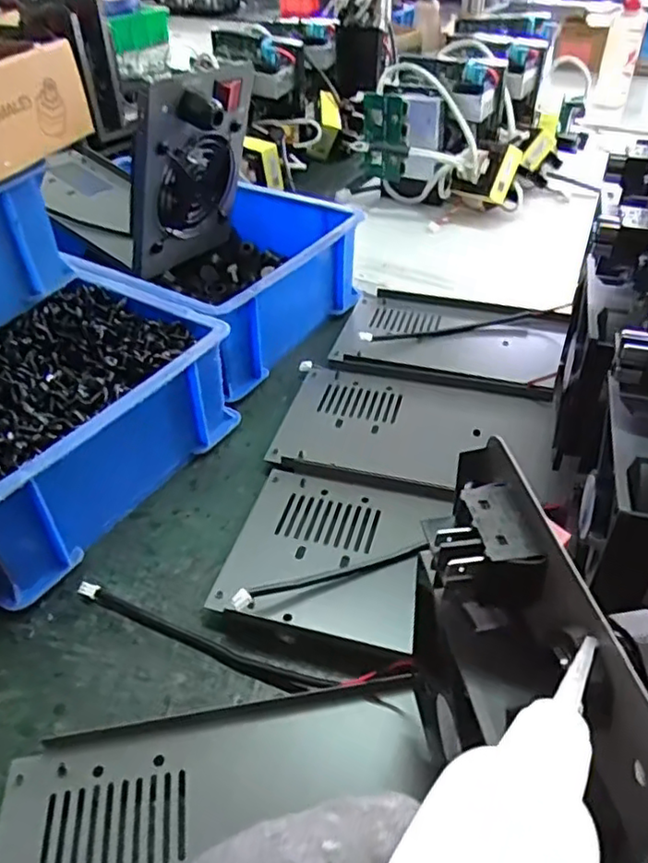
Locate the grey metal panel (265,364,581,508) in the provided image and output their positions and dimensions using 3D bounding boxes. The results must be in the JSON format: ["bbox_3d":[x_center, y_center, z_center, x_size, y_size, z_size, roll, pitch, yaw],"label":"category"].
[{"bbox_3d":[0.067,0.000,0.435,0.192,0.013,0.117,11,43,15],"label":"grey metal panel"}]

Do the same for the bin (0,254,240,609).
[{"bbox_3d":[-0.165,-0.006,0.405,0.131,0.086,0.199,22,47,25],"label":"bin"}]

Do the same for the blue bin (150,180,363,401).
[{"bbox_3d":[-0.074,-0.127,0.536,0.149,0.078,0.196,22,47,25],"label":"blue bin"}]

